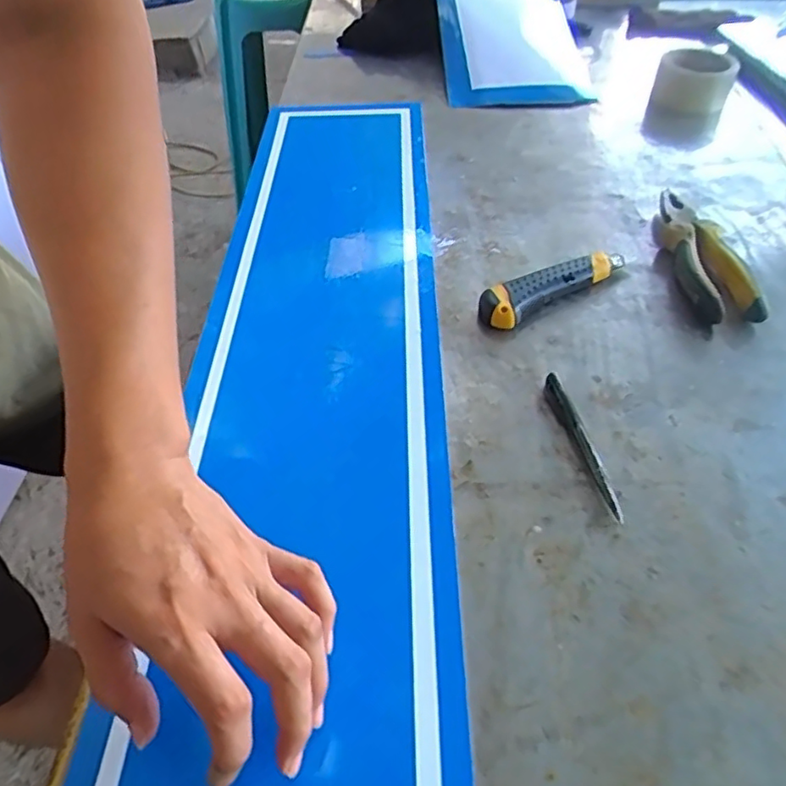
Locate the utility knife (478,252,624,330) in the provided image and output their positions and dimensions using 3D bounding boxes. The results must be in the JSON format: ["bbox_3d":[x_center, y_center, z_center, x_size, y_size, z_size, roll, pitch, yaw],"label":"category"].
[{"bbox_3d":[0.142,-0.100,0.548,0.147,0.025,0.044,-28,53,-22],"label":"utility knife"}]

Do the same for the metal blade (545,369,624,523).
[{"bbox_3d":[0.136,0.035,0.437,0.013,0.008,0.128,-9,48,-7],"label":"metal blade"}]

